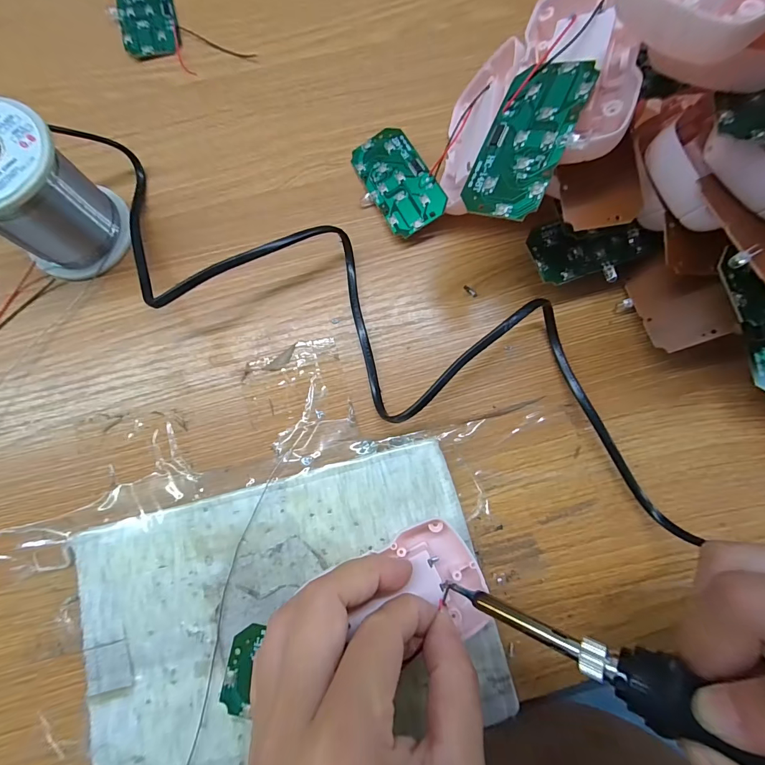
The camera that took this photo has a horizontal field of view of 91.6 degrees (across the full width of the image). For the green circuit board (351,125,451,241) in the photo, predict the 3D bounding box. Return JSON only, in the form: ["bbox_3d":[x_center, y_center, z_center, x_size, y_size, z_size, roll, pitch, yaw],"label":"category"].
[{"bbox_3d":[0.010,-0.126,0.232,0.036,0.004,0.073,-29,75,8],"label":"green circuit board"}]

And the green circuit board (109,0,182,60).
[{"bbox_3d":[-0.167,-0.261,0.262,0.039,0.006,0.071,-14,79,-3],"label":"green circuit board"}]

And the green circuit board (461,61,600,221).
[{"bbox_3d":[0.065,-0.110,0.168,0.037,0.004,0.073,26,92,29],"label":"green circuit board"}]

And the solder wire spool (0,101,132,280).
[{"bbox_3d":[-0.186,-0.099,0.201,0.057,0.064,0.059,0,79,-1],"label":"solder wire spool"}]

